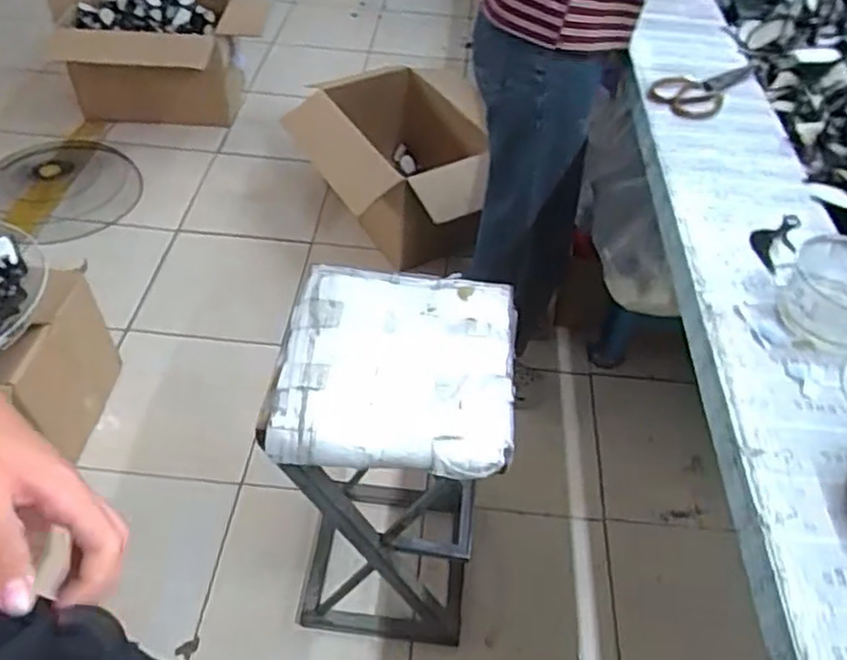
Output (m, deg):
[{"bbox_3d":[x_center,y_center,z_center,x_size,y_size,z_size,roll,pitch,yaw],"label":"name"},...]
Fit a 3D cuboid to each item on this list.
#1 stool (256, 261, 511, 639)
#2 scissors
[{"bbox_3d":[-0.051,0.253,1.119,0.298,0.667,0.310,5,48,1],"label":"stool"},{"bbox_3d":[0.428,-0.379,1.057,0.100,0.013,0.210,32,54,23],"label":"scissors"}]

